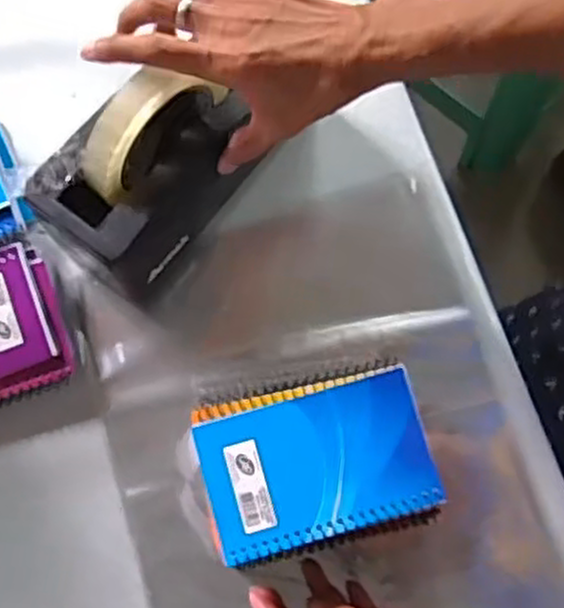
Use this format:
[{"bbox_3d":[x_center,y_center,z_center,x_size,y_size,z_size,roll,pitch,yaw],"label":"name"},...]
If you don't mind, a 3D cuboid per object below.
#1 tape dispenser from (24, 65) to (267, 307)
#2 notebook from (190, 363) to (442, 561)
[{"bbox_3d":[-0.079,-0.084,0.483,0.078,0.117,0.140,40,78,8],"label":"tape dispenser"},{"bbox_3d":[0.021,0.093,0.454,0.130,0.006,0.083,-15,77,-5],"label":"notebook"}]

